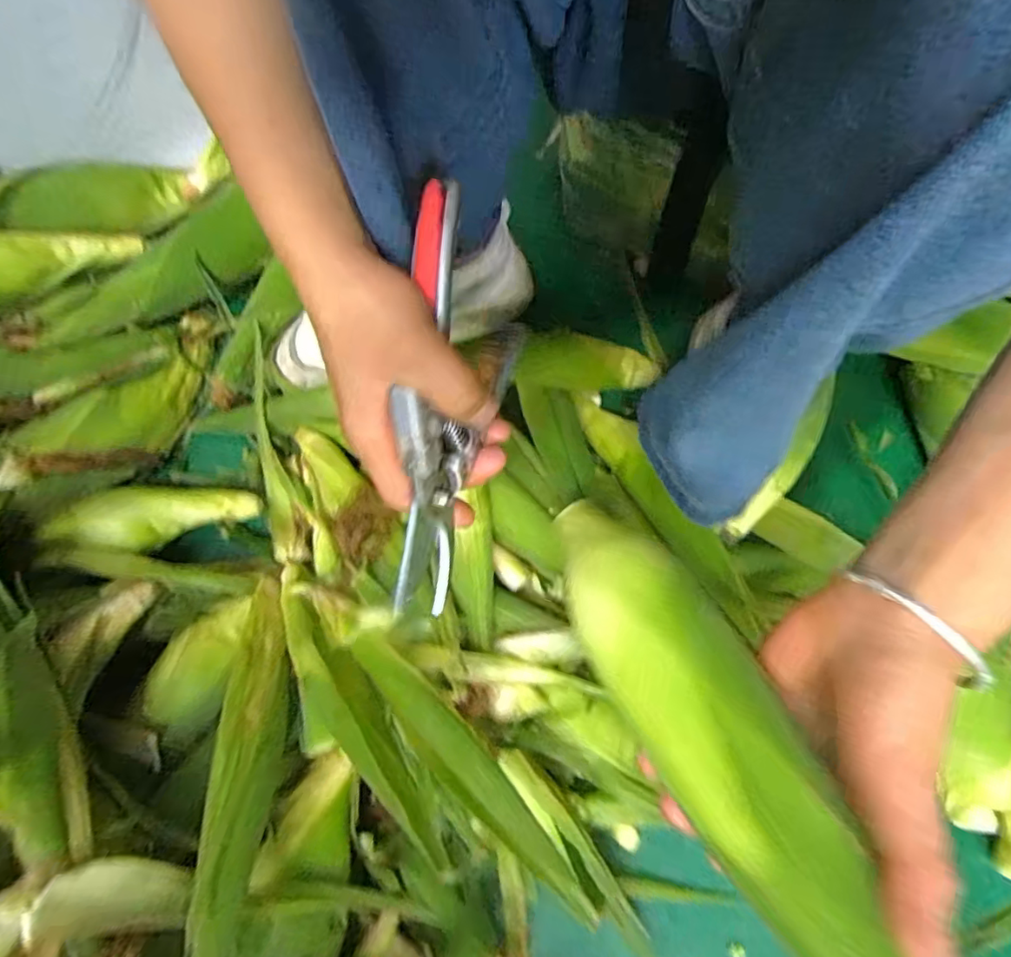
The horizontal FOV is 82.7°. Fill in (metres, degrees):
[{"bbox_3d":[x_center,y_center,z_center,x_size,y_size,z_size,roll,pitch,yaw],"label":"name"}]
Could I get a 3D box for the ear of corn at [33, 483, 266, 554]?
[{"bbox_3d":[-0.287,0.030,0.481,0.164,0.044,0.054,-8,77,-1],"label":"ear of corn"}]

